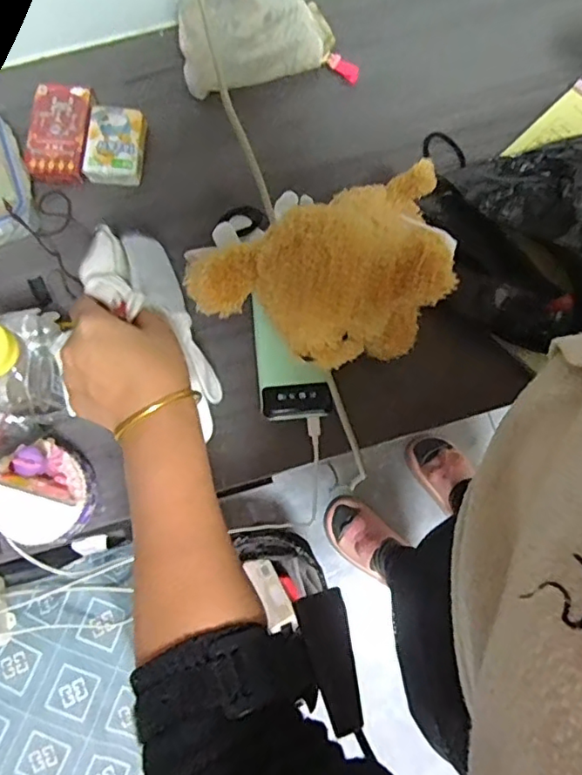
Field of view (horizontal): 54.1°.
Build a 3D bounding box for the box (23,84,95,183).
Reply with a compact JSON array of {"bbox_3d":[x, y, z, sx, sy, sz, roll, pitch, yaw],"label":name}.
[{"bbox_3d":[-0.243,-0.269,0.605,0.064,0.021,0.104,4,79,1],"label":"box"}]

